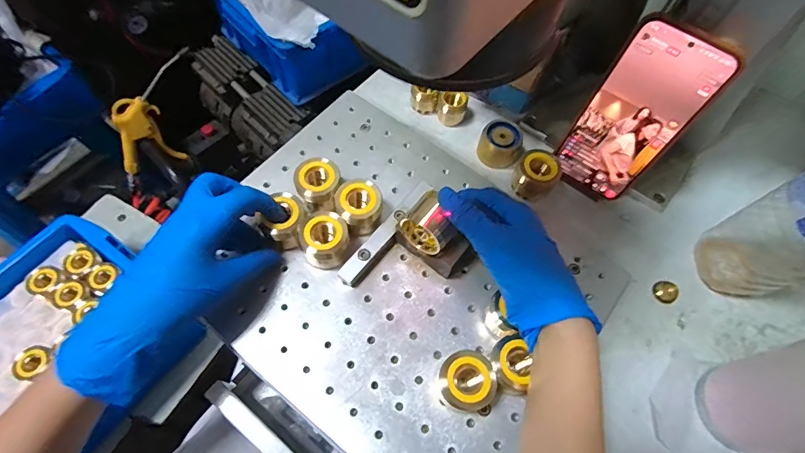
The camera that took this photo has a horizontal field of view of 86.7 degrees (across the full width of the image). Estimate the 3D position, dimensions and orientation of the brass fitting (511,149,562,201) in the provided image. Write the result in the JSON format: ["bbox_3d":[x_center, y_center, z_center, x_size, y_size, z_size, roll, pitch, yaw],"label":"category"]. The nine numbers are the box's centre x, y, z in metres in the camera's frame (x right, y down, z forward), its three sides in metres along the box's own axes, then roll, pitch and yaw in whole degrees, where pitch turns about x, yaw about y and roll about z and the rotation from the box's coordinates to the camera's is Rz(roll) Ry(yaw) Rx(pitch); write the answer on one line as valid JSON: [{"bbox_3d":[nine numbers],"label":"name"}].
[{"bbox_3d":[0.128,-0.051,0.411,0.030,0.037,0.037,-33,70,-17],"label":"brass fitting"}]

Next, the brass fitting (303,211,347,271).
[{"bbox_3d":[-0.066,0.013,0.366,0.037,0.040,0.035,1,65,-2],"label":"brass fitting"}]

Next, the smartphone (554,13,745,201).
[{"bbox_3d":[0.195,-0.089,0.365,0.076,0.158,0.007,34,56,12],"label":"smartphone"}]

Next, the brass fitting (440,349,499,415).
[{"bbox_3d":[0.048,0.117,0.320,0.035,0.043,0.041,-21,67,-12],"label":"brass fitting"}]

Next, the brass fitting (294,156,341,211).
[{"bbox_3d":[-0.078,-0.036,0.389,0.041,0.050,0.036,13,65,3],"label":"brass fitting"}]

